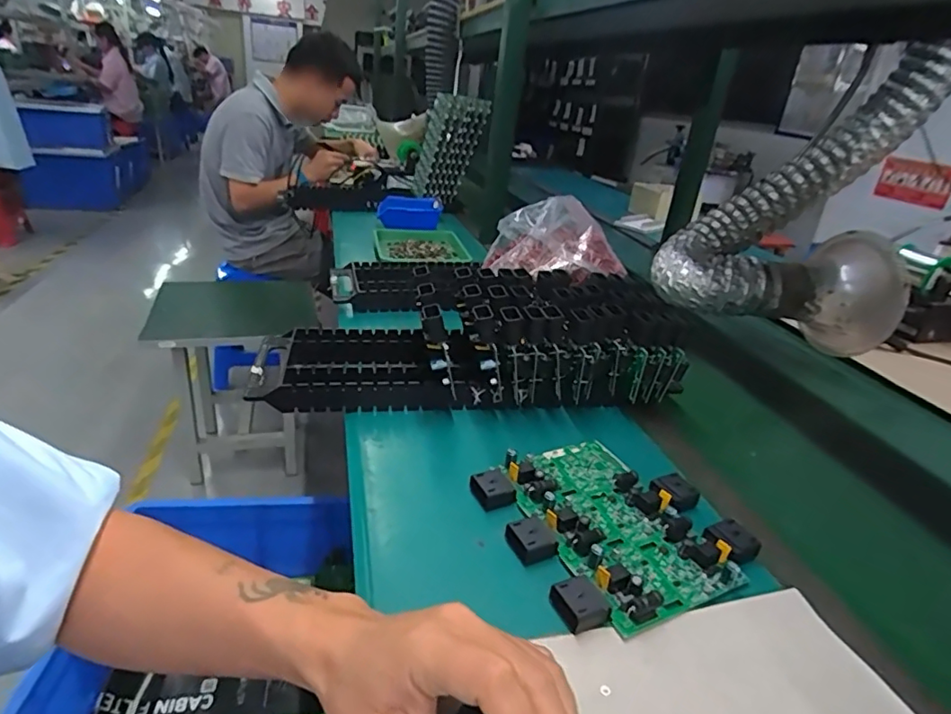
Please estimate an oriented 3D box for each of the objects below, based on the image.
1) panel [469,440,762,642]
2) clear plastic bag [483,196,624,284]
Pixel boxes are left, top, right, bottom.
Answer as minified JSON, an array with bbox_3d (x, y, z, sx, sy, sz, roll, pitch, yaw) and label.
[{"bbox_3d":[0.105,0.126,0.447,0.168,0.021,0.177,-6,30,-26],"label":"panel"},{"bbox_3d":[0.125,-0.186,0.892,0.202,0.112,0.148,8,26,4],"label":"clear plastic bag"}]

